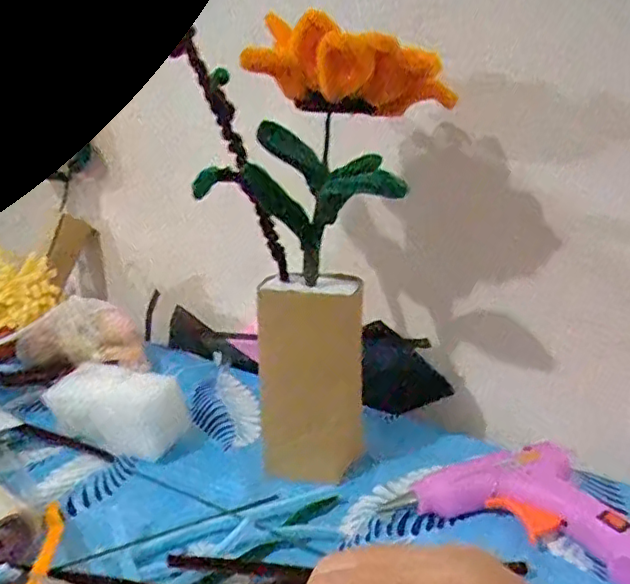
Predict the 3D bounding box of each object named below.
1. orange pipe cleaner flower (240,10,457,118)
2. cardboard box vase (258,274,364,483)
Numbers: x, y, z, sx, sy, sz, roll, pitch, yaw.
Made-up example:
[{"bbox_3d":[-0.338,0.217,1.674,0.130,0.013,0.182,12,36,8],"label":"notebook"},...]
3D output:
[{"bbox_3d":[0.019,-0.131,0.354,0.076,0.049,0.099,-17,24,-42],"label":"orange pipe cleaner flower"},{"bbox_3d":[-0.002,0.058,0.408,0.068,0.127,0.040,-2,17,1],"label":"cardboard box vase"}]

